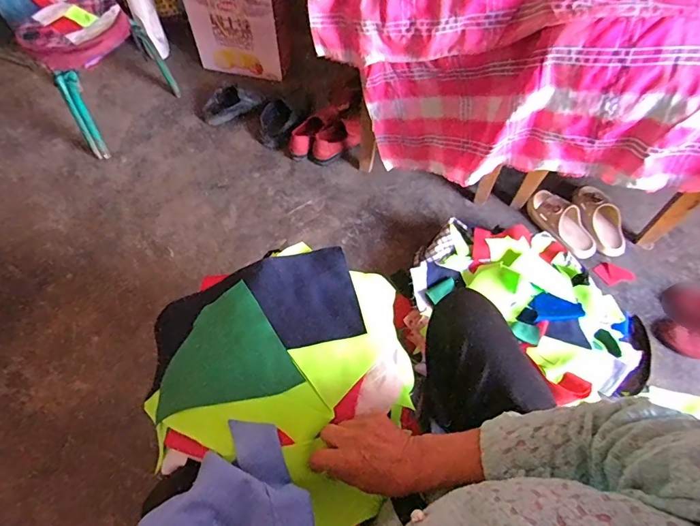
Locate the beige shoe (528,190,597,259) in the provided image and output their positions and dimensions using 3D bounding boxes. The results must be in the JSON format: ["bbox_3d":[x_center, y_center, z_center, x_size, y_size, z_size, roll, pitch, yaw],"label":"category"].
[{"bbox_3d":[0.583,-0.113,1.173,0.090,0.059,0.218,-34,67,-20],"label":"beige shoe"}]

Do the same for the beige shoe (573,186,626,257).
[{"bbox_3d":[0.692,-0.126,1.183,0.102,0.064,0.213,-12,61,-9],"label":"beige shoe"}]

